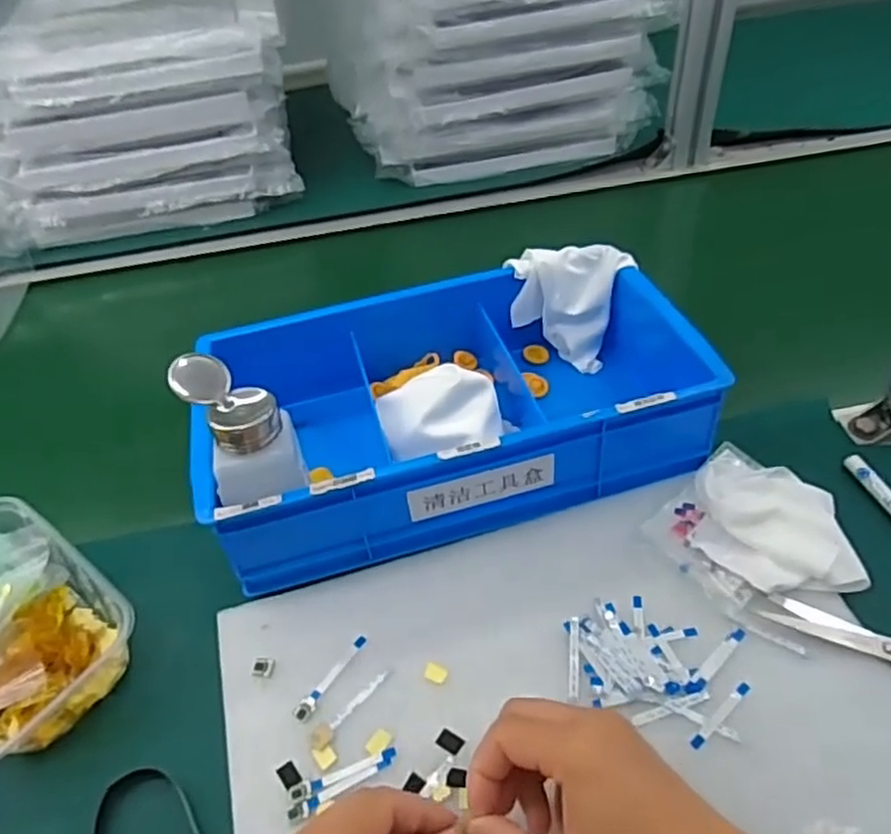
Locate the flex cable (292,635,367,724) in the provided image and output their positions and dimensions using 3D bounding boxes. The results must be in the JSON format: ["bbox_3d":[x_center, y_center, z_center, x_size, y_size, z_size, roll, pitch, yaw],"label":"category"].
[{"bbox_3d":[-0.070,0.157,0.426,0.010,0.004,0.060,25,54,27],"label":"flex cable"}]

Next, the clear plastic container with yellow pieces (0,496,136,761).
[{"bbox_3d":[-0.285,0.134,0.441,0.162,0.051,0.128,29,58,28],"label":"clear plastic container with yellow pieces"}]

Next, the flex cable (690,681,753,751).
[{"bbox_3d":[0.155,0.166,0.392,0.050,0.004,0.007,-35,53,-24],"label":"flex cable"}]

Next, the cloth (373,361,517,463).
[{"bbox_3d":[-0.003,-0.006,0.519,0.092,0.041,0.060,-9,48,-2],"label":"cloth"}]

